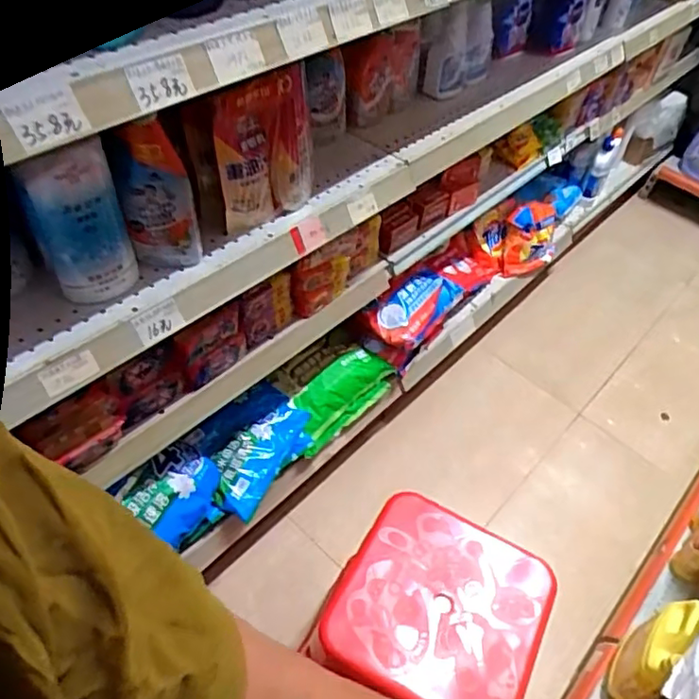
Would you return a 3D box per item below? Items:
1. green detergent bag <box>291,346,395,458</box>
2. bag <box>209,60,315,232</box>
[{"bbox_3d":[-0.028,0.108,1.378,0.281,0.075,0.137,-36,92,-26],"label":"green detergent bag"},{"bbox_3d":[-0.115,-0.283,0.863,0.160,0.216,0.049,-26,57,-26],"label":"bag"}]

